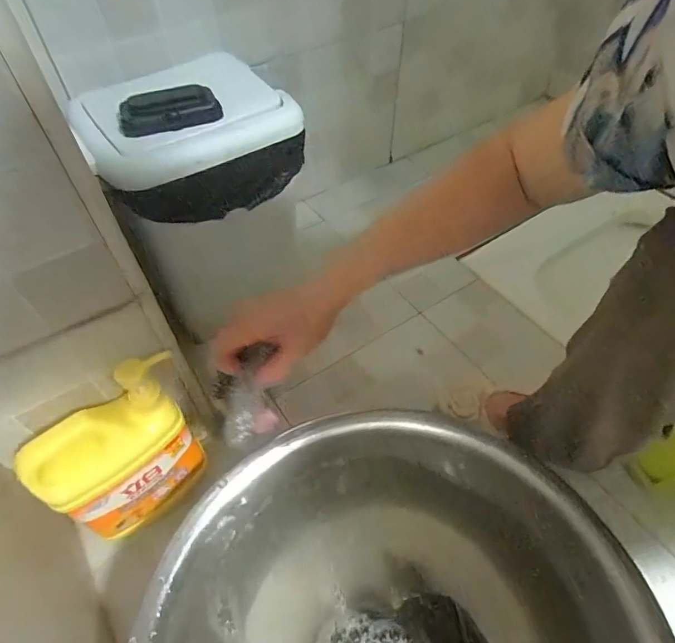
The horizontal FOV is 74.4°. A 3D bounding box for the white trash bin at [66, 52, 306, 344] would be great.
[{"bbox_3d":[-0.177,-0.226,0.551,0.242,0.154,0.162,-26,58,-19],"label":"white trash bin"}]

